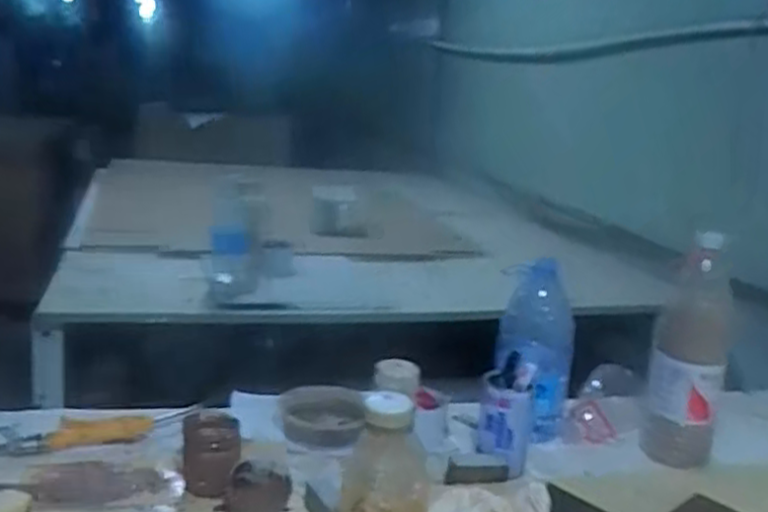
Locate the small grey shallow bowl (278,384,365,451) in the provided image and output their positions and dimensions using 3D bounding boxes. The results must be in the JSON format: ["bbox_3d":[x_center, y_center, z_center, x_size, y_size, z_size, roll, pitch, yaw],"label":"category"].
[{"bbox_3d":[-0.085,0.207,1.023,0.107,0.047,0.119,2,15,-10],"label":"small grey shallow bowl"}]

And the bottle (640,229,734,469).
[{"bbox_3d":[0.401,0.119,1.006,0.084,0.291,0.102,10,16,20],"label":"bottle"}]

